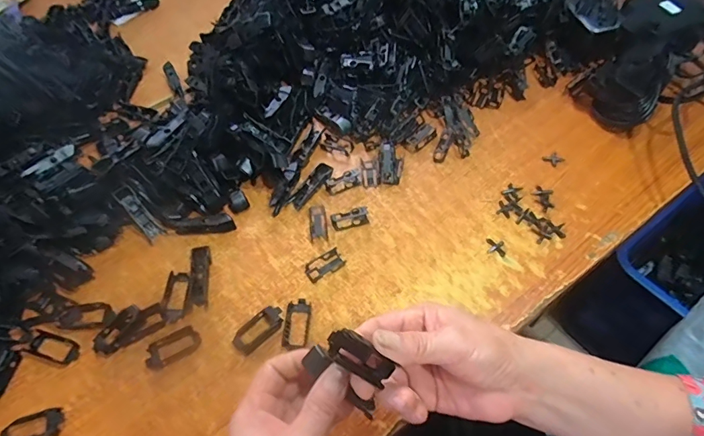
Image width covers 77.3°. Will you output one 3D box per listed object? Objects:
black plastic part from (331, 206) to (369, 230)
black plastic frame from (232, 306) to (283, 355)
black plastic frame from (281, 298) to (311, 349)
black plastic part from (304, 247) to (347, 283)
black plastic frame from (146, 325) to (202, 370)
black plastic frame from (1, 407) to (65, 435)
[{"bbox_3d":[-0.002,0.000,0.465,0.038,0.017,0.014,-17,56,-6],"label":"black plastic part"},{"bbox_3d":[-0.086,0.103,0.408,0.050,0.011,0.024,-37,61,-18],"label":"black plastic frame"},{"bbox_3d":[-0.052,0.098,0.412,0.023,0.005,0.050,1,56,6],"label":"black plastic frame"},{"bbox_3d":[-0.027,0.047,0.442,0.040,0.005,0.021,-29,58,-14],"label":"black plastic part"},{"bbox_3d":[-0.166,0.120,0.407,0.050,0.004,0.026,-25,58,-11],"label":"black plastic frame"},{"bbox_3d":[-0.272,0.180,0.374,0.049,0.009,0.025,-17,56,-6],"label":"black plastic frame"}]

